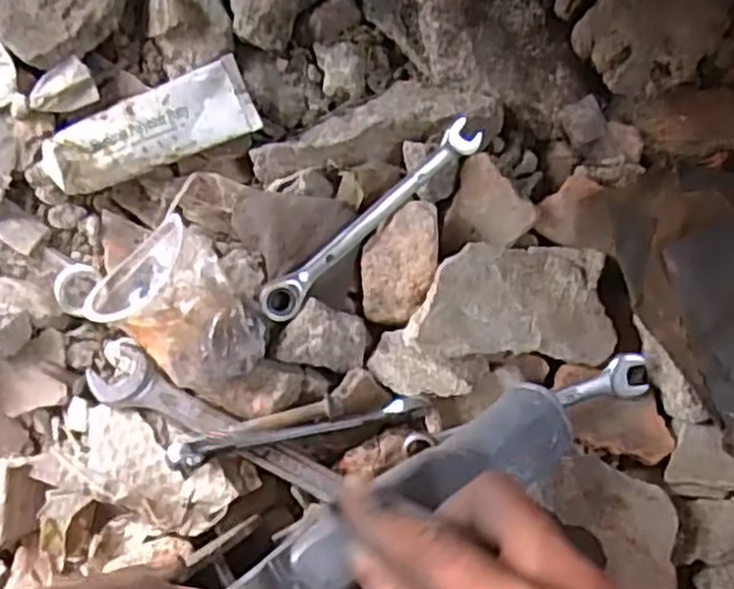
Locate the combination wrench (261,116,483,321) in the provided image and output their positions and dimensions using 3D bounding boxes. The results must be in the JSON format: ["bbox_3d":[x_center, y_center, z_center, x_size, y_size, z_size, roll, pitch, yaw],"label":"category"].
[{"bbox_3d":[0.002,-0.042,0.431,0.156,0.006,0.020,-42,82,-4],"label":"combination wrench"}]

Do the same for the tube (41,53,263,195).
[{"bbox_3d":[-0.123,-0.095,0.434,0.117,0.018,0.044,-23,81,-1],"label":"tube"}]

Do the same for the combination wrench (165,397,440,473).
[{"bbox_3d":[-0.035,0.075,0.420,0.143,0.019,0.015,-8,83,-17],"label":"combination wrench"}]

